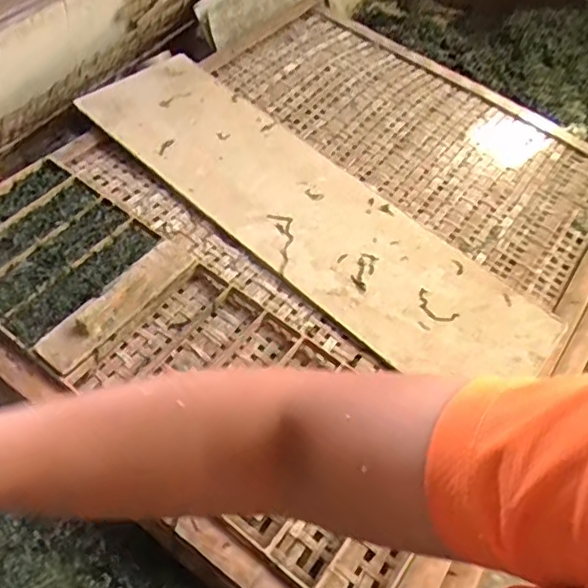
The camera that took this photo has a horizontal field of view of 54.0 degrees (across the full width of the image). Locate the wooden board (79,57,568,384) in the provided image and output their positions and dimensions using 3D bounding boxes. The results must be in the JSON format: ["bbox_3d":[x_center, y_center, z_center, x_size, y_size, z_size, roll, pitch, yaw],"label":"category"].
[{"bbox_3d":[0.024,-0.127,0.876,0.764,0.025,0.244,39,58,16],"label":"wooden board"}]

